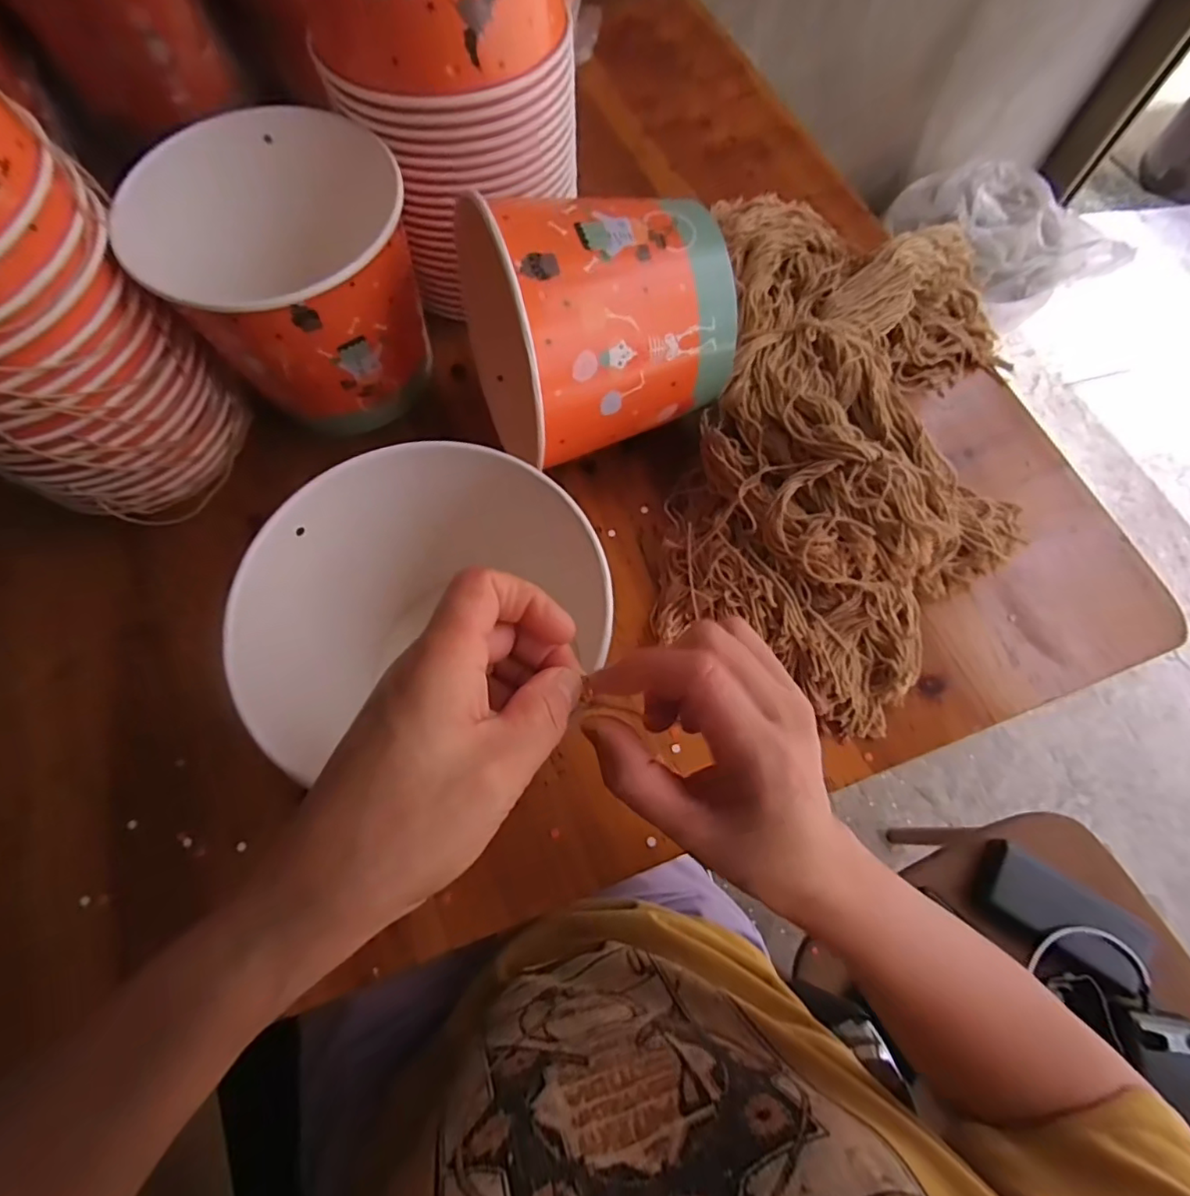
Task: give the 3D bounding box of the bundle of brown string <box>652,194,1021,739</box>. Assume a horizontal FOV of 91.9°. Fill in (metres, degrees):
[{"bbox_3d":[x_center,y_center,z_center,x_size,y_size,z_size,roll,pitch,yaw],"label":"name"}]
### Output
[{"bbox_3d":[0.178,-0.115,0.395,0.227,0.068,0.384,9,69,3],"label":"bundle of brown string"}]

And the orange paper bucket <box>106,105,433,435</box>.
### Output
[{"bbox_3d":[-0.193,-0.202,0.390,0.149,0.127,0.144,0,69,-1],"label":"orange paper bucket"}]

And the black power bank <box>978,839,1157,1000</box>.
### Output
[{"bbox_3d":[0.464,0.313,0.564,0.162,0.021,0.077,28,71,9],"label":"black power bank"}]

